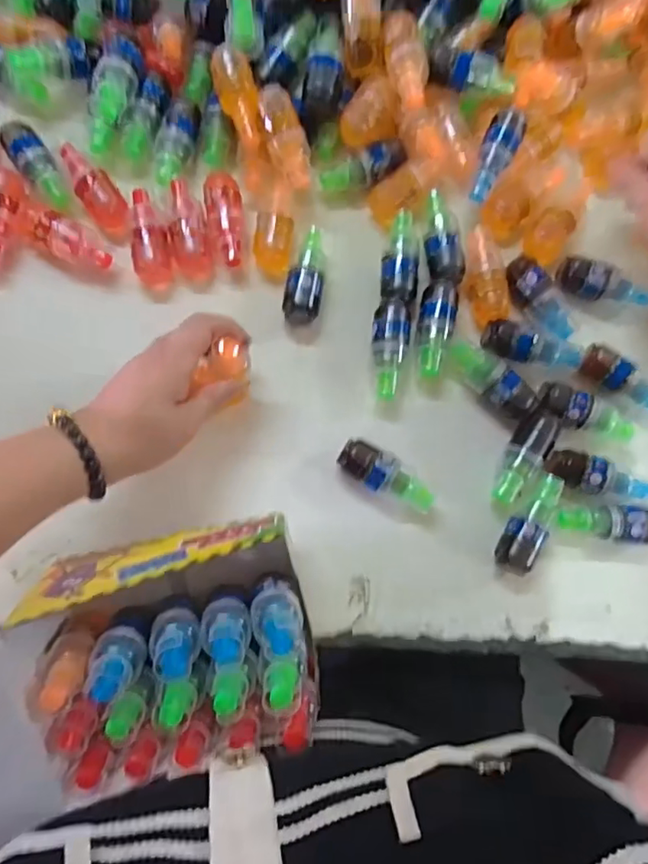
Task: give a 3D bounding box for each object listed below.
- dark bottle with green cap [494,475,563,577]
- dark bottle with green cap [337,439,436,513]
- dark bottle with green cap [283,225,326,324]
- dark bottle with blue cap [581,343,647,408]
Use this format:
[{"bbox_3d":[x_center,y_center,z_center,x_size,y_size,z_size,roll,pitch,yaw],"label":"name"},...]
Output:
[{"bbox_3d":[0.158,0.070,0.435,0.026,0.028,0.079,35,80,6],"label":"dark bottle with green cap"},{"bbox_3d":[0.048,0.034,0.434,0.078,0.033,0.028,27,79,4],"label":"dark bottle with green cap"},{"bbox_3d":[-0.014,-0.125,0.461,0.029,0.023,0.077,9,79,1],"label":"dark bottle with green cap"},{"bbox_3d":[0.241,-0.038,0.460,0.078,0.030,0.025,38,80,6],"label":"dark bottle with blue cap"}]

